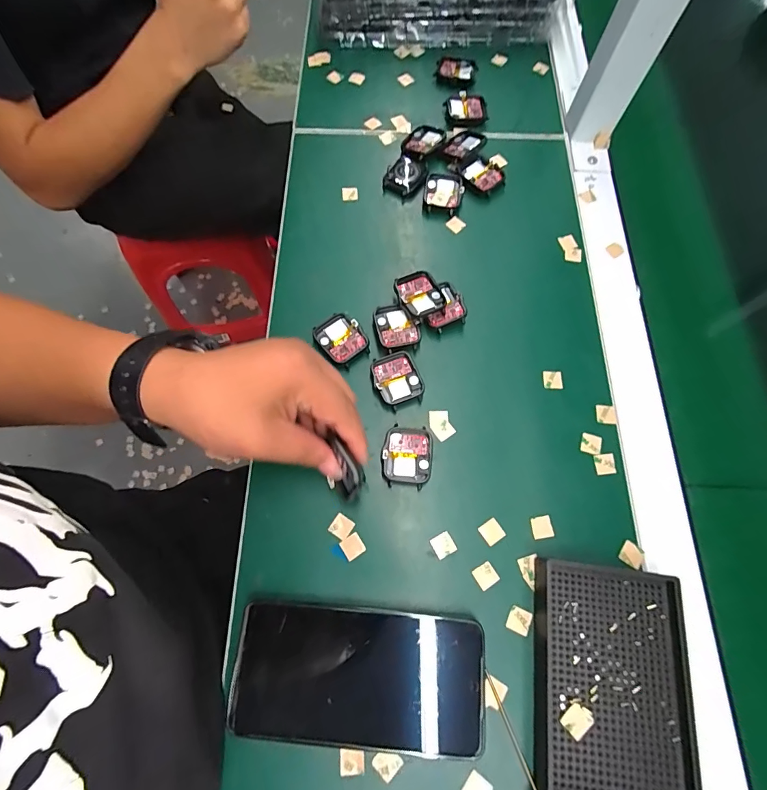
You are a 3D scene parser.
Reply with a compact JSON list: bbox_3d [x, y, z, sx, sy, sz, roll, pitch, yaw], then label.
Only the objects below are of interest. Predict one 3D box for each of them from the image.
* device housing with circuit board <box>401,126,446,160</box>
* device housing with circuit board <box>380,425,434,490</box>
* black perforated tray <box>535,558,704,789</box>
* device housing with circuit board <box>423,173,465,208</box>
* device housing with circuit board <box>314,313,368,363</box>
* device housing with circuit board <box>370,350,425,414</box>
[{"bbox_3d":[0.040,-0.269,0.434,0.035,0.009,0.049,42,76,14],"label":"device housing with circuit board"},{"bbox_3d":[0.019,0.049,0.323,0.038,0.014,0.045,6,70,2],"label":"device housing with circuit board"},{"bbox_3d":[0.150,0.185,0.267,0.097,0.022,0.134,7,70,3],"label":"black perforated tray"},{"bbox_3d":[0.061,-0.206,0.414,0.039,0.008,0.043,3,70,1],"label":"device housing with circuit board"},{"bbox_3d":[-0.036,-0.050,0.353,0.036,0.006,0.045,-35,74,-12],"label":"device housing with circuit board"},{"bbox_3d":[0.012,-0.013,0.343,0.037,0.009,0.044,-20,71,-7],"label":"device housing with circuit board"}]

